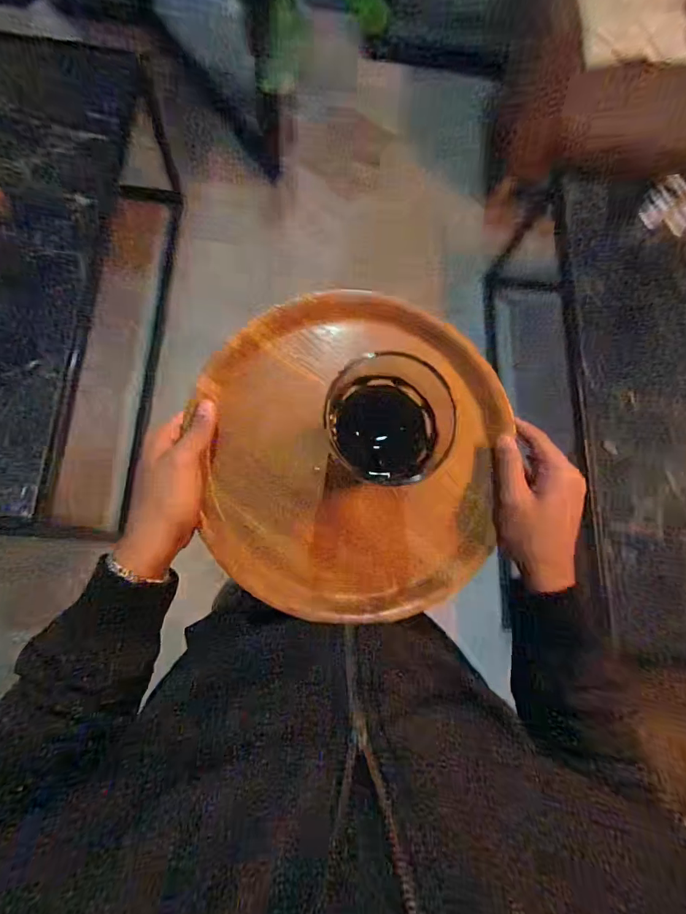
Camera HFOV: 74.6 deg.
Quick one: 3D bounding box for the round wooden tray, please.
[{"bbox_3d":[0.010,-0.005,0.409,0.260,0.022,0.286,9,83,-4],"label":"round wooden tray"}]

